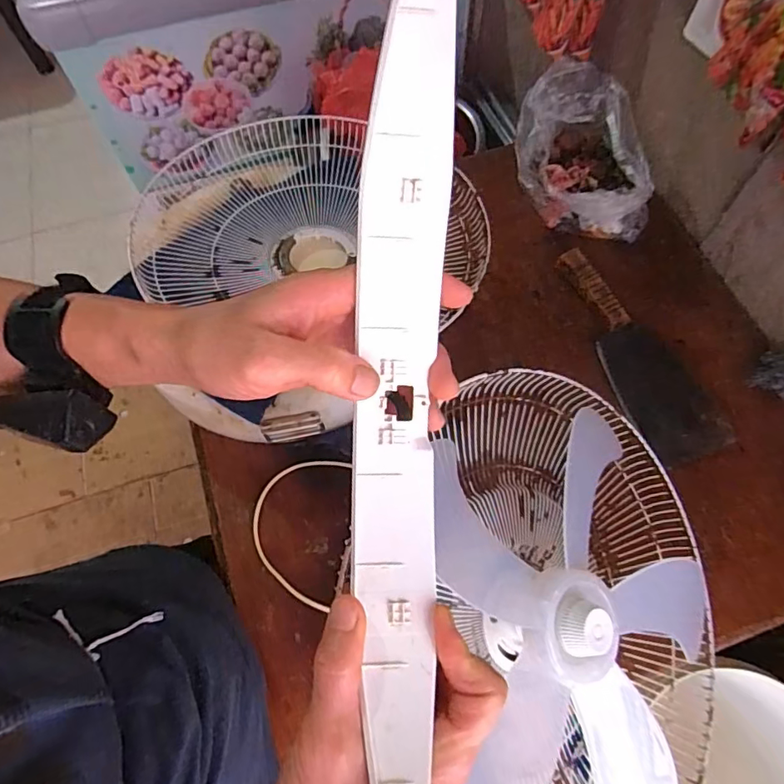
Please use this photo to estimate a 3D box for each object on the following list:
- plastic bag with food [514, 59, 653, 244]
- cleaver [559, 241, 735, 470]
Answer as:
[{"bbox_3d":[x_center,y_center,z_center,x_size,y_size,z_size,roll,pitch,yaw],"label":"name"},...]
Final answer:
[{"bbox_3d":[0.297,-0.380,0.820,0.173,0.118,0.268,-6,65,-1],"label":"plastic bag with food"},{"bbox_3d":[0.338,-0.062,0.728,0.108,0.031,0.341,-23,67,-9],"label":"cleaver"}]

